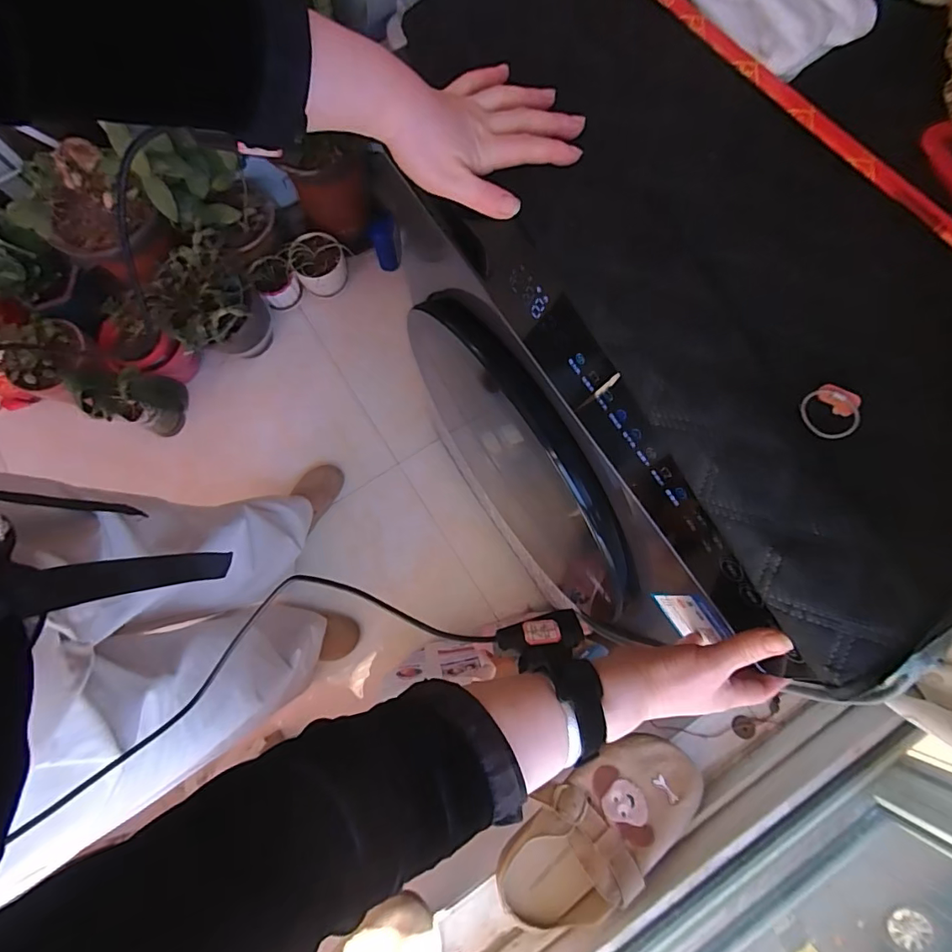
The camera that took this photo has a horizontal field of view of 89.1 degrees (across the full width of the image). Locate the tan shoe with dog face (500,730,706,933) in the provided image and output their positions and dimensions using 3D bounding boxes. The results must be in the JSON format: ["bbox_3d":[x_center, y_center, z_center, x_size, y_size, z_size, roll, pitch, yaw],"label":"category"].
[{"bbox_3d":[0.120,0.355,0.491,0.235,0.056,0.107,-37,81,-8],"label":"tan shoe with dog face"}]

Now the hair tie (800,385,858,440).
[{"bbox_3d":[0.240,-0.043,0.328,0.035,0.006,0.036,21,79,4],"label":"hair tie"}]

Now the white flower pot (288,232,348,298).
[{"bbox_3d":[-0.394,-0.530,1.241,0.126,0.119,0.122,0,78,0],"label":"white flower pot"}]

